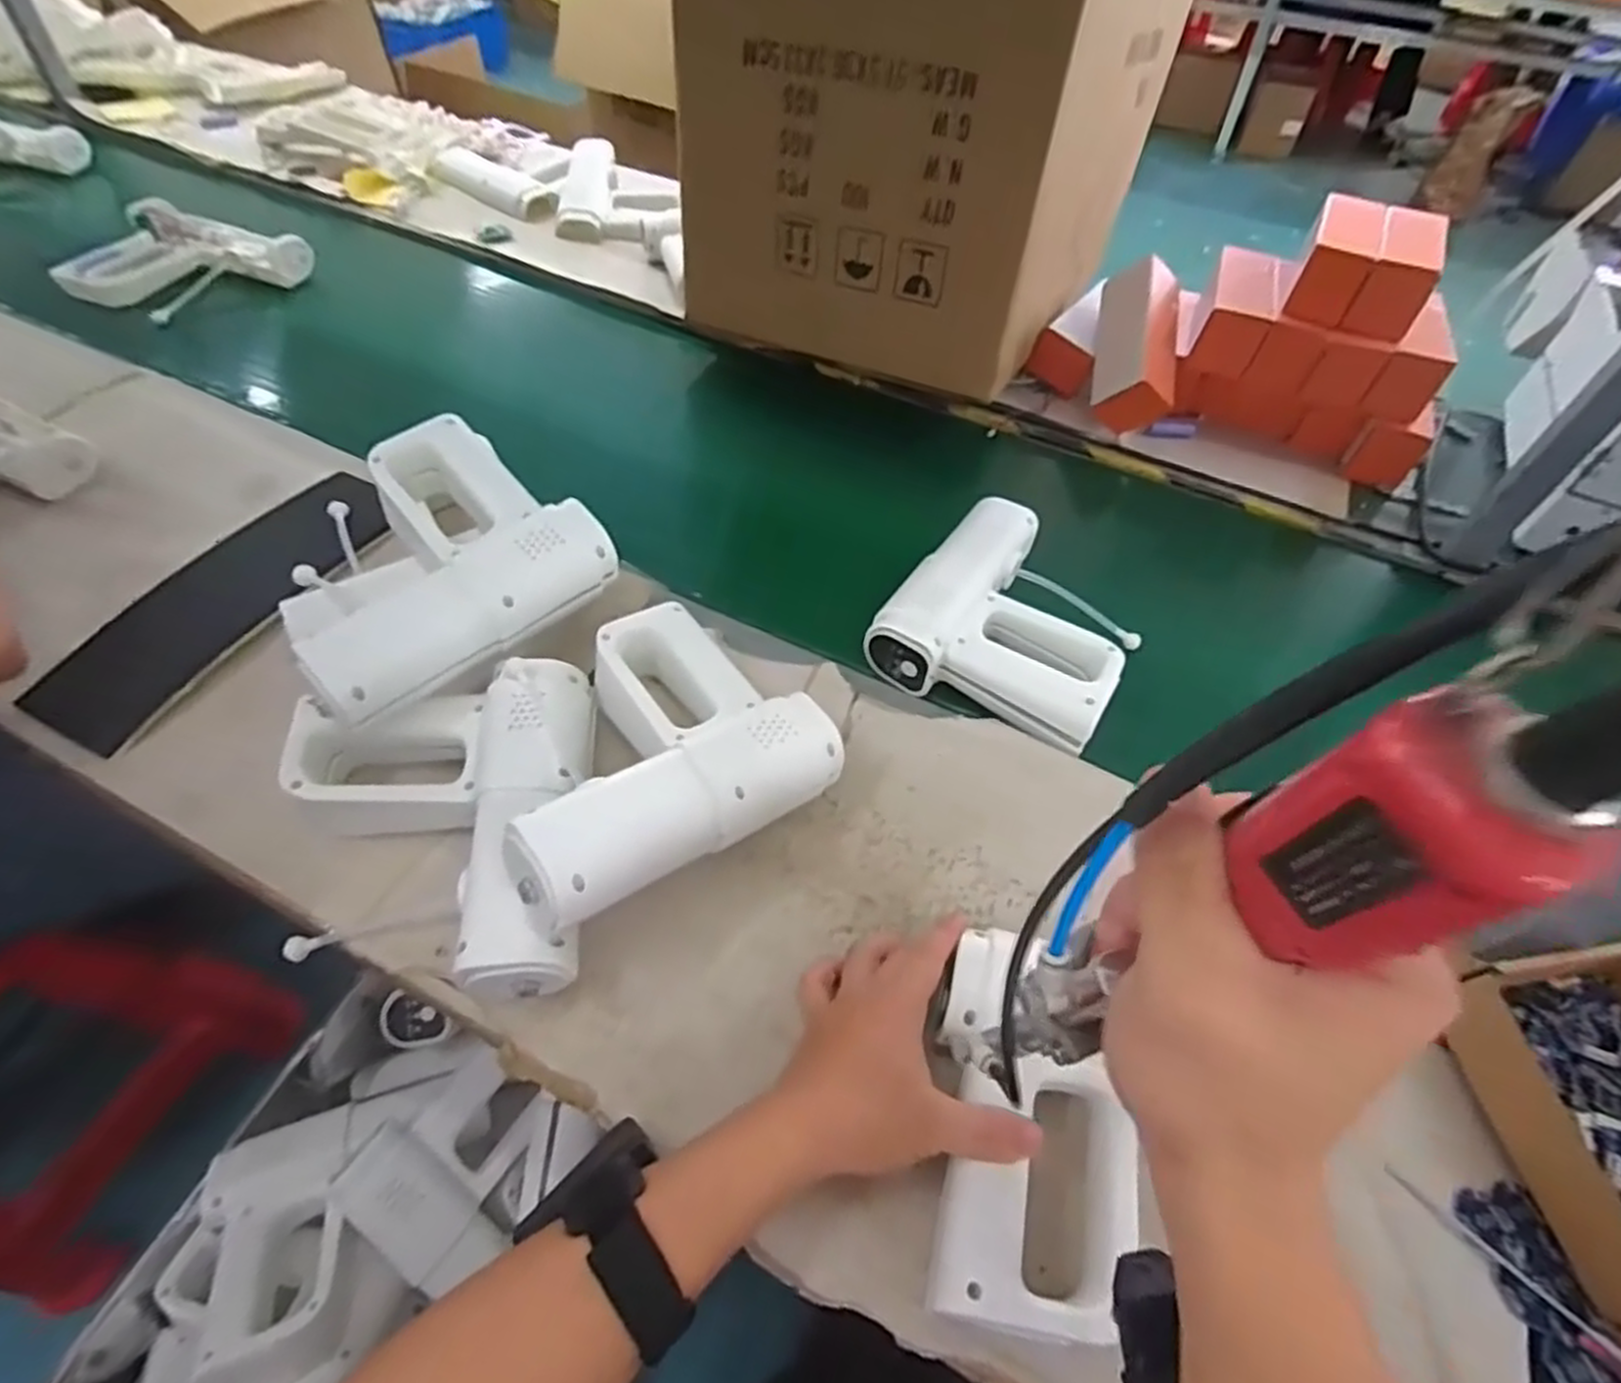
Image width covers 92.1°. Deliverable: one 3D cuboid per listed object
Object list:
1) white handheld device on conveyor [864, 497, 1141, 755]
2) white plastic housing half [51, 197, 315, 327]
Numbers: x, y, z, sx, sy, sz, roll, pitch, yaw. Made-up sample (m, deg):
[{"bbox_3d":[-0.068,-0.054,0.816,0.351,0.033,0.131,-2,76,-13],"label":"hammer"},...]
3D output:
[{"bbox_3d":[0.169,-0.059,0.636,0.178,0.058,0.205,28,56,17],"label":"white handheld device on conveyor"},{"bbox_3d":[-0.792,-0.535,0.968,0.271,0.044,0.193,19,54,11],"label":"white plastic housing half"}]

